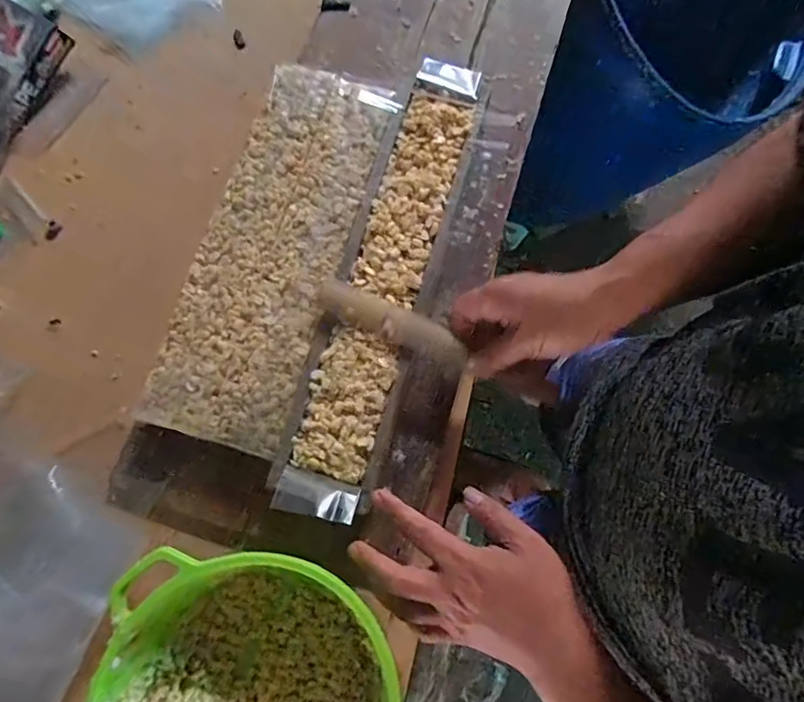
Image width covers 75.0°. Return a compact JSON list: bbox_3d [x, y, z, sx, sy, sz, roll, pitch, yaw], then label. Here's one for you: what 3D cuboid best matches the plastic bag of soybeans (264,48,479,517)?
[{"bbox_3d":[-0.010,-0.080,0.465,0.065,0.030,0.444,17,74,0],"label":"plastic bag of soybeans"}]

